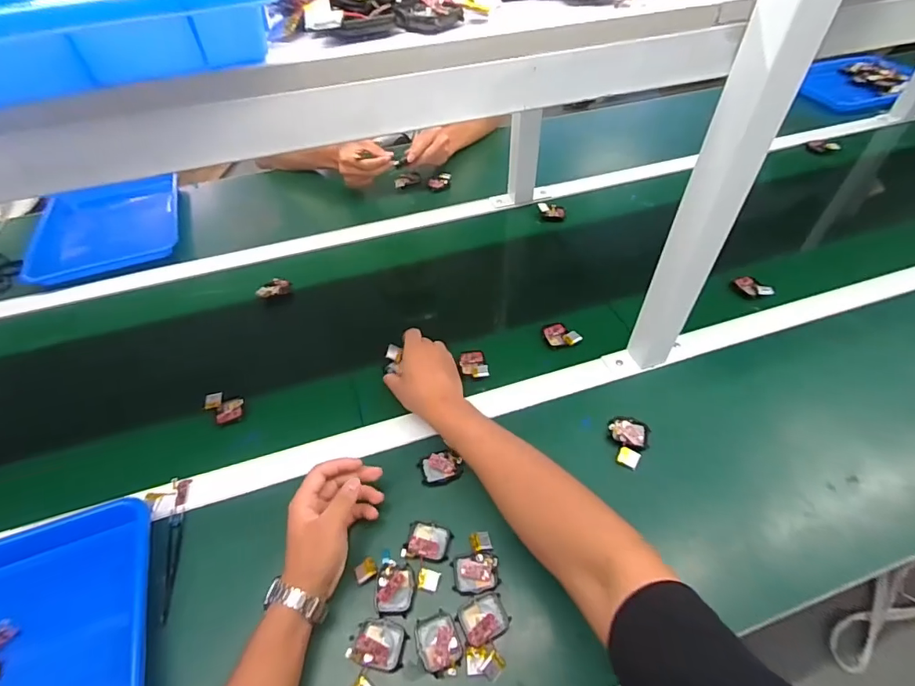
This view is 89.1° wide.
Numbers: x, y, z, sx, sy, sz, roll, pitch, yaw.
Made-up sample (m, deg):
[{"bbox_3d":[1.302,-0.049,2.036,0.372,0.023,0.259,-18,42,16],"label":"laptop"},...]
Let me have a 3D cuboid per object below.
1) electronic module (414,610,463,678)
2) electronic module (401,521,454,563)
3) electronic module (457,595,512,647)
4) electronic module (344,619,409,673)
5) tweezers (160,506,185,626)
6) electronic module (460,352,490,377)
[{"bbox_3d":[-0.017,0.286,0.442,0.038,0.011,0.052,-19,51,-14],"label":"electronic module"},{"bbox_3d":[-0.031,0.211,0.497,0.047,0.013,0.040,8,50,9],"label":"electronic module"},{"bbox_3d":[0.026,0.268,0.453,0.047,0.008,0.039,-21,52,-16],"label":"electronic module"},{"bbox_3d":[-0.075,0.285,0.442,0.049,0.015,0.039,8,50,9],"label":"electronic module"},{"bbox_3d":[-0.307,0.232,0.499,0.014,0.012,0.120,-13,50,-9],"label":"tweezers"},{"bbox_3d":[0.023,0.031,0.656,0.034,0.012,0.050,-11,50,-8],"label":"electronic module"}]

